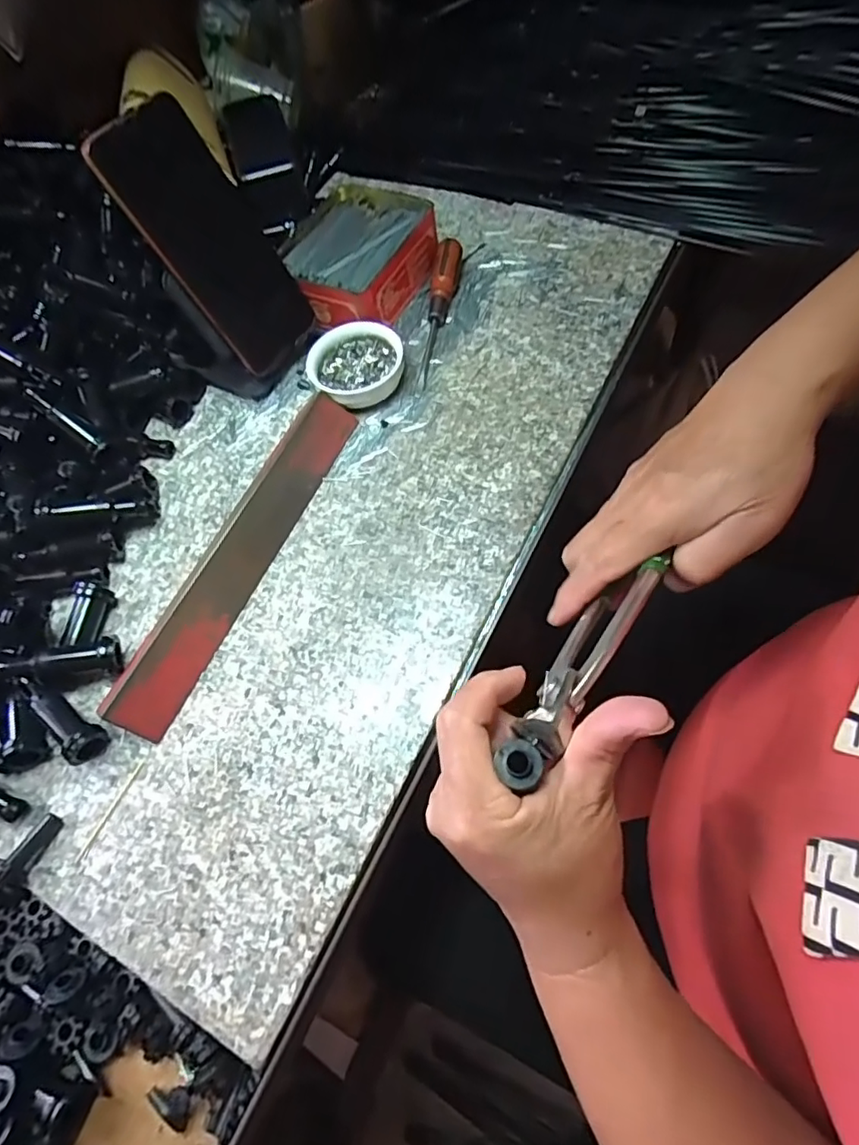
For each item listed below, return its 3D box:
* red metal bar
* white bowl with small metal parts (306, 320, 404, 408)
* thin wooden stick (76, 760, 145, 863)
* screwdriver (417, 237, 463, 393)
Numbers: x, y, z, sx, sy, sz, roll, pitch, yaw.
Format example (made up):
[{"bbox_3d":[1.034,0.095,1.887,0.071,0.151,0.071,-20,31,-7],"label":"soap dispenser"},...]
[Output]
[{"bbox_3d":[-0.121,-0.018,0.386,0.029,0.025,0.257,20,68,17],"label":"red metal bar"},{"bbox_3d":[-0.056,-0.158,0.448,0.071,0.023,0.069,-4,63,7],"label":"white bowl with small metal parts"},{"bbox_3d":[-0.183,0.136,0.336,0.004,0.004,0.059,21,69,18],"label":"thin wooden stick"},{"bbox_3d":[0.009,-0.210,0.467,0.023,0.028,0.142,2,64,10],"label":"screwdriver"}]

